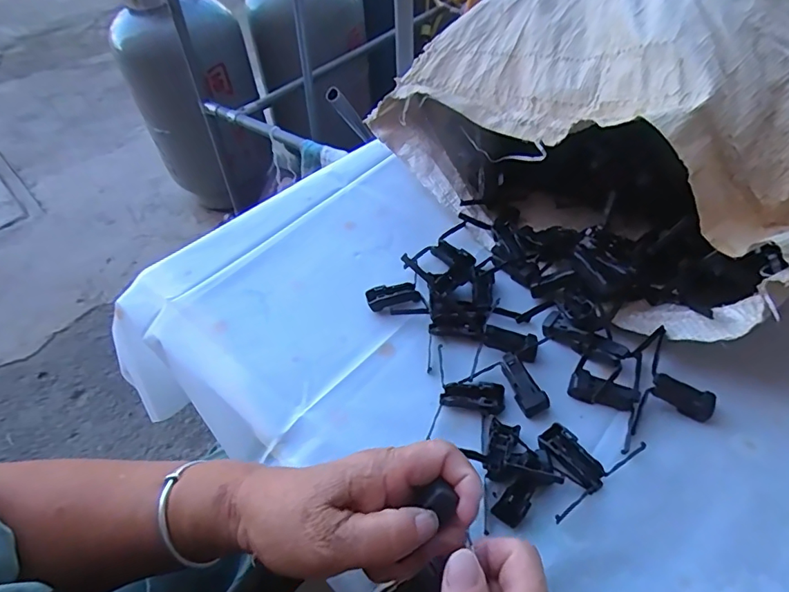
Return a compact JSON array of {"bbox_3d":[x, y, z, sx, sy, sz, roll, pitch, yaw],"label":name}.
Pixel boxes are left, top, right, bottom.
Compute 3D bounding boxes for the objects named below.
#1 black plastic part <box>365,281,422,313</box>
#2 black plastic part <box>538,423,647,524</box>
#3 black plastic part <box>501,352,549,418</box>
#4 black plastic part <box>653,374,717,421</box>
[{"bbox_3d":[-0.001,0.000,0.437,0.048,0.011,0.021,-12,49,-6],"label":"black plastic part"},{"bbox_3d":[0.124,0.111,0.335,0.081,0.009,0.049,-30,53,-20],"label":"black plastic part"},{"bbox_3d":[0.098,0.067,0.369,0.018,0.015,0.048,-22,68,-14],"label":"black plastic part"},{"bbox_3d":[0.210,0.074,0.352,0.047,0.015,0.017,29,56,10],"label":"black plastic part"}]

